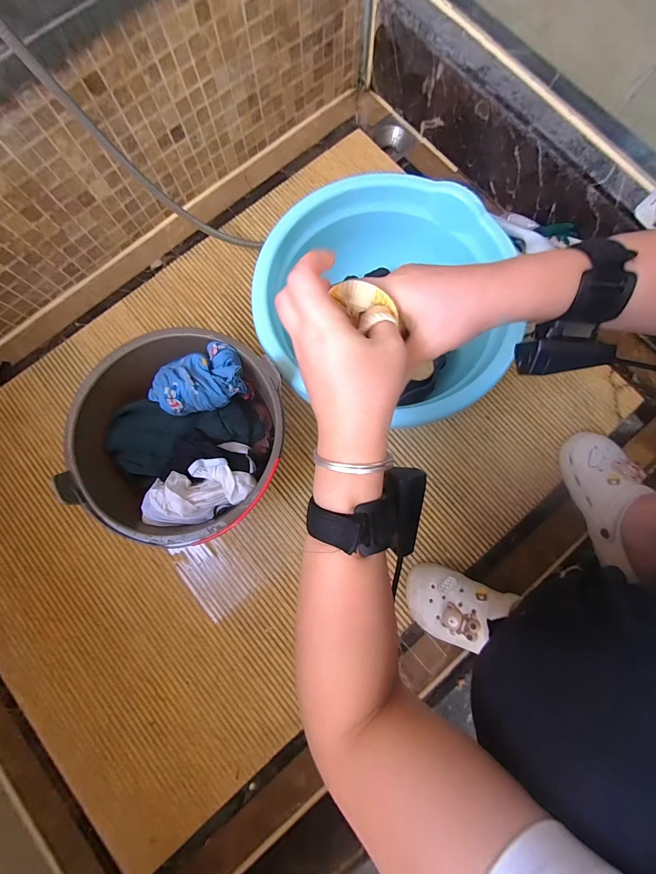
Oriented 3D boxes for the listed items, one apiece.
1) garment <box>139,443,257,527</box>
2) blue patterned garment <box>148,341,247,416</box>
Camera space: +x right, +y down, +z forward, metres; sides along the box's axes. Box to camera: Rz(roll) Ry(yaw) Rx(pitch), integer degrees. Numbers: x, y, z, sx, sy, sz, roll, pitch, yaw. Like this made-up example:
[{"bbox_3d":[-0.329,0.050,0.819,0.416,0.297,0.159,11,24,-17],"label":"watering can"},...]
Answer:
[{"bbox_3d":[-0.170,0.067,0.442,0.149,0.053,0.081,-28,82,-5],"label":"garment"},{"bbox_3d":[-0.174,-0.074,0.436,0.126,0.041,0.076,-24,81,-4],"label":"blue patterned garment"}]

